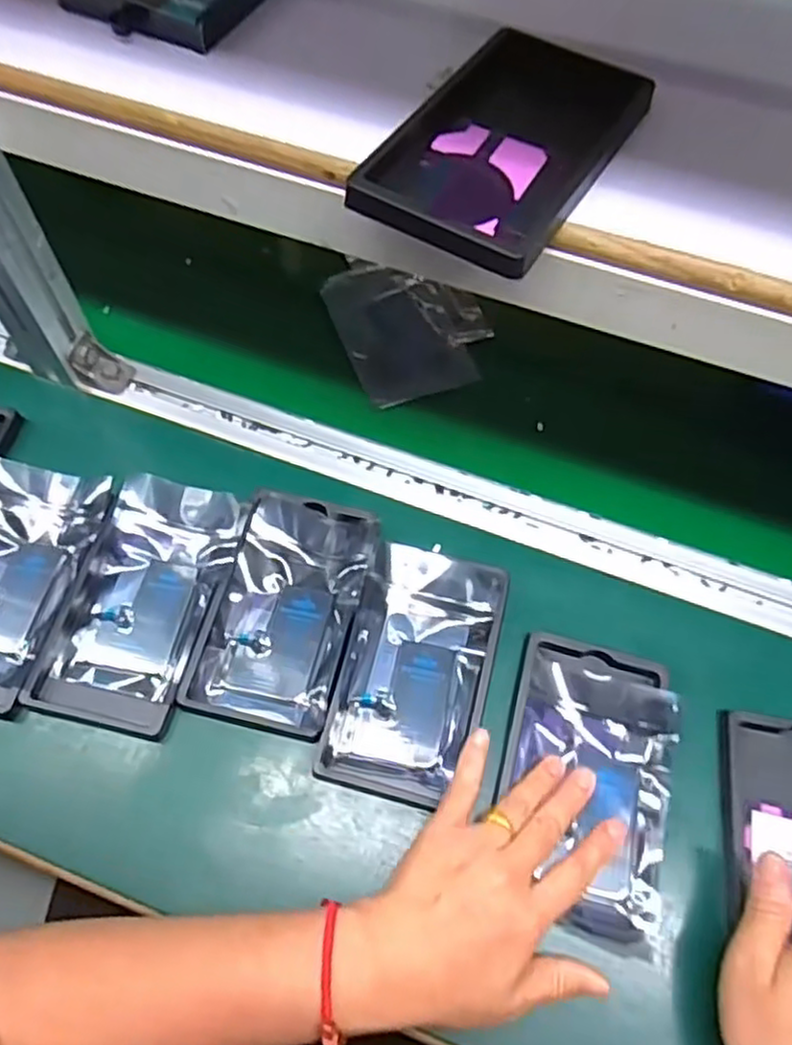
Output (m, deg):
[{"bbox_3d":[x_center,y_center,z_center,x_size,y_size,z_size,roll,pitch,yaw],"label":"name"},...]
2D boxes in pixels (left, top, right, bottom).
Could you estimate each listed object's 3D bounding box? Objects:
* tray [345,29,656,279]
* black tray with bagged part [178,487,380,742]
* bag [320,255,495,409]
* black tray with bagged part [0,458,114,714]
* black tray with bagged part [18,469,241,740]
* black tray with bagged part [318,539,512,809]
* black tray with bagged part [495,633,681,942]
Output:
[{"bbox_3d":[0.055,-0.187,0.345,0.092,0.016,0.155,28,63,15],"label":"tray"},{"bbox_3d":[-0.073,0.053,0.465,0.092,0.015,0.159,12,60,7],"label":"black tray with bagged part"},{"bbox_3d":[0.012,-0.174,0.596,0.119,0.014,0.144,-21,76,-9],"label":"bag"},{"bbox_3d":[-0.264,0.036,0.465,0.094,0.021,0.161,13,60,7],"label":"black tray with bagged part"},{"bbox_3d":[-0.169,0.049,0.462,0.092,0.017,0.165,13,60,7],"label":"black tray with bagged part"},{"bbox_3d":[0.014,0.094,0.450,0.091,0.024,0.154,12,60,7],"label":"black tray with bagged part"},{"bbox_3d":[0.115,0.150,0.419,0.097,0.017,0.159,13,62,6],"label":"black tray with bagged part"}]

